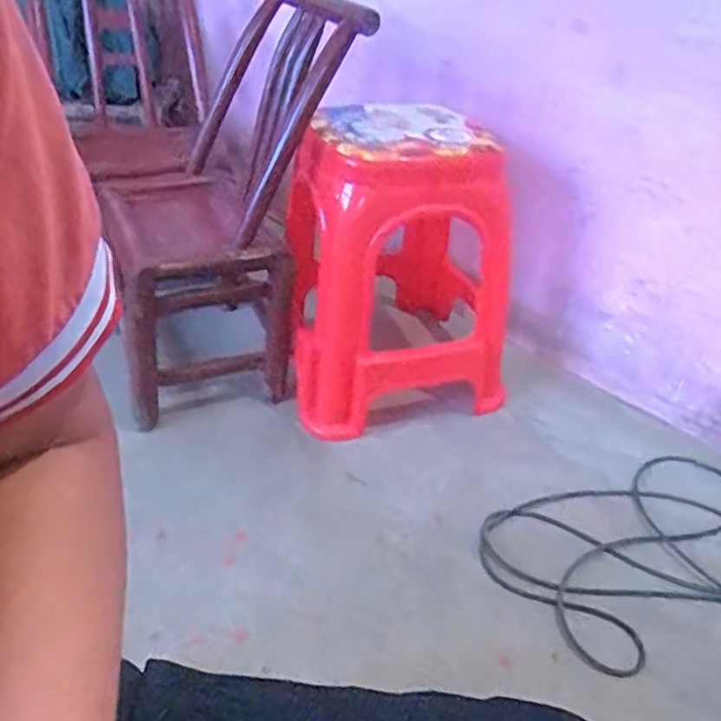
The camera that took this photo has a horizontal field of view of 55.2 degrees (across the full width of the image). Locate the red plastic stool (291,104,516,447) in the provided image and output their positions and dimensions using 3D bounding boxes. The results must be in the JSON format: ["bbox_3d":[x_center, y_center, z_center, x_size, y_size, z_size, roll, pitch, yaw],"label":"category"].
[{"bbox_3d":[0.056,-0.179,1.203,0.361,0.460,0.361,-9,37,-18],"label":"red plastic stool"}]

